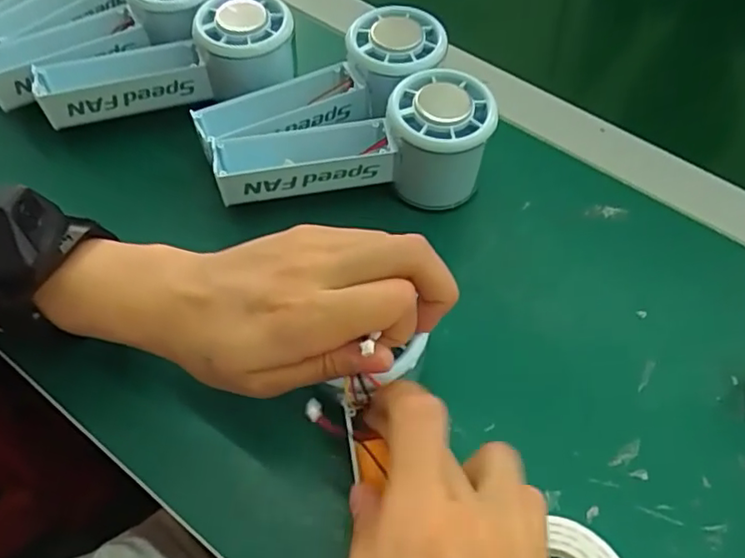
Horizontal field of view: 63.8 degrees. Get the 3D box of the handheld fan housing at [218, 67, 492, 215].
[{"bbox_3d":[-0.011,-0.074,0.330,0.144,0.053,0.049,-2,59,-3],"label":"handheld fan housing"}]

